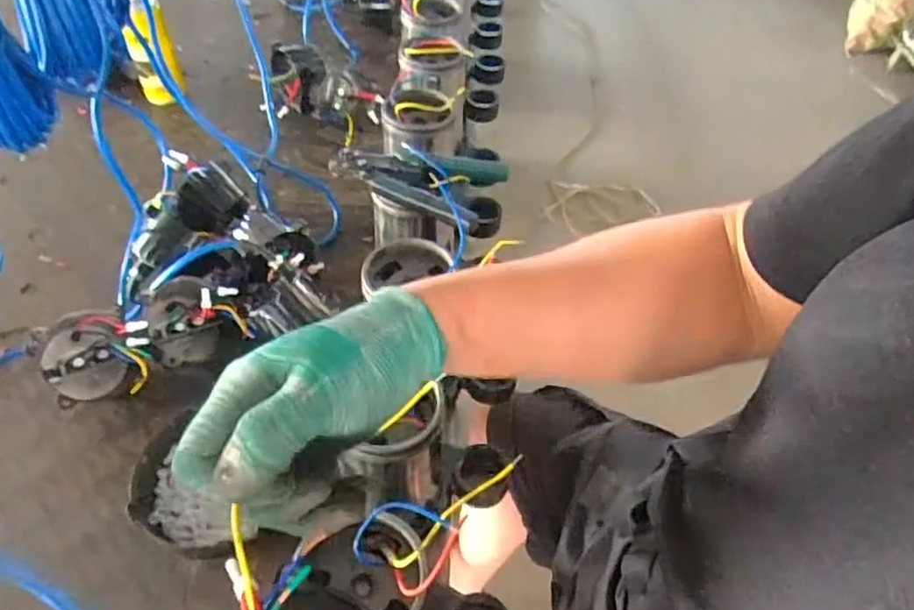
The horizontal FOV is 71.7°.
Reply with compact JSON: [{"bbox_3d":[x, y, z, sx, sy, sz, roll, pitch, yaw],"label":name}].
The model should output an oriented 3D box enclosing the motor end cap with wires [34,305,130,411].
[{"bbox_3d":[-0.393,0.052,0.669,0.089,0.034,0.093,2,71,-6],"label":"motor end cap with wires"}]

